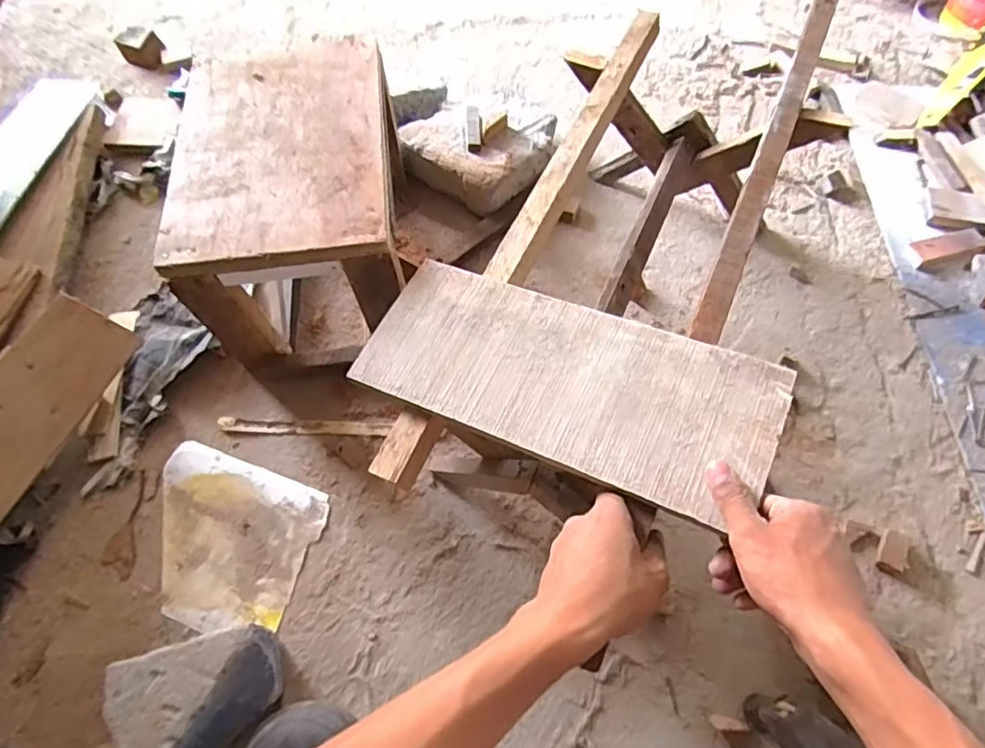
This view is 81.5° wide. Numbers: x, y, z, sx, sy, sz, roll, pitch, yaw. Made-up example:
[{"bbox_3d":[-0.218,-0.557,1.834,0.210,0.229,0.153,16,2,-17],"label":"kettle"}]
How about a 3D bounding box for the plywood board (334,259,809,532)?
[{"bbox_3d":[0.053,0.000,0.484,0.346,0.010,0.144,19,63,21],"label":"plywood board"}]

